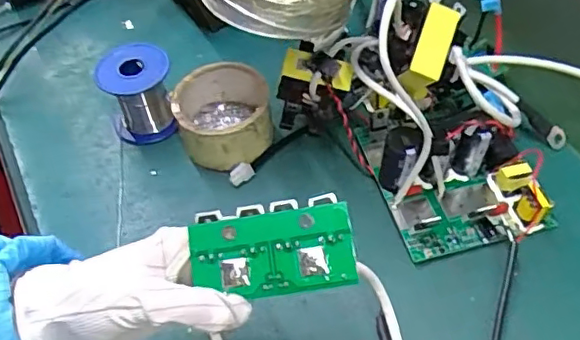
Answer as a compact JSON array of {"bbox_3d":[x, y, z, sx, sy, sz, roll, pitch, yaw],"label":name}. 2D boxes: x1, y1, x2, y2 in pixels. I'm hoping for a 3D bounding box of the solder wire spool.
[{"bbox_3d":[-0.139,-0.072,0.546,0.062,0.068,0.068,-2,52,3],"label":"solder wire spool"}]

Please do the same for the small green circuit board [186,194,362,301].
[{"bbox_3d":[-0.010,0.044,0.331,0.089,0.008,0.051,-9,83,4],"label":"small green circuit board"}]

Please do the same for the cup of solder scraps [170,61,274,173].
[{"bbox_3d":[-0.059,-0.050,0.528,0.080,0.054,0.086,-2,52,3],"label":"cup of solder scraps"}]

